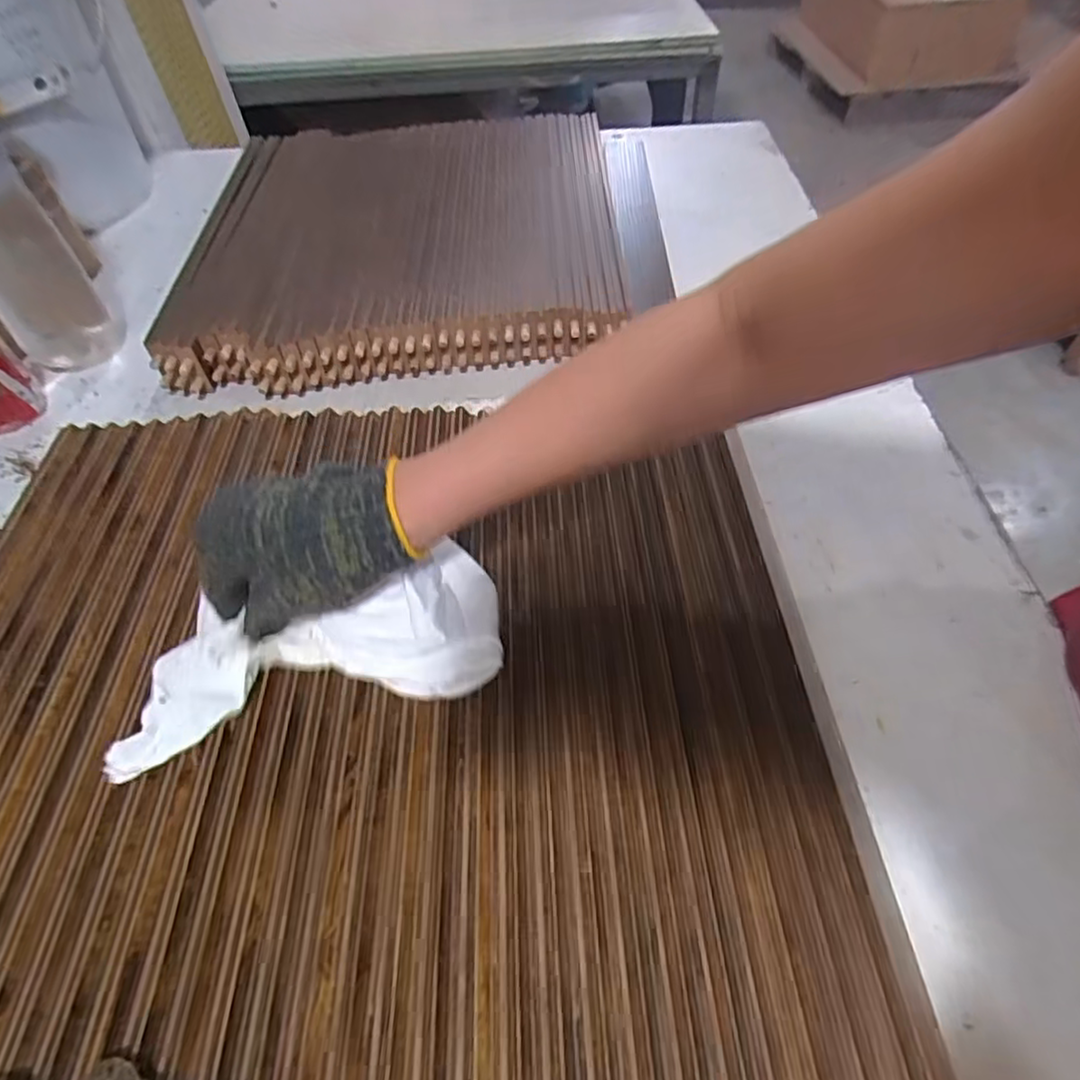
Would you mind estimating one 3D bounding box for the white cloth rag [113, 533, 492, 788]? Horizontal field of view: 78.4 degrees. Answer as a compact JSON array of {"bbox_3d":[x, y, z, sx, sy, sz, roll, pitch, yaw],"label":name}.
[{"bbox_3d":[-0.130,0.058,0.378,0.209,0.031,0.092,-15,52,-2],"label":"white cloth rag"}]

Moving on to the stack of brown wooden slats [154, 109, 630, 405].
[{"bbox_3d":[-0.148,-0.343,0.740,0.422,0.086,0.472,-4,52,0],"label":"stack of brown wooden slats"}]

